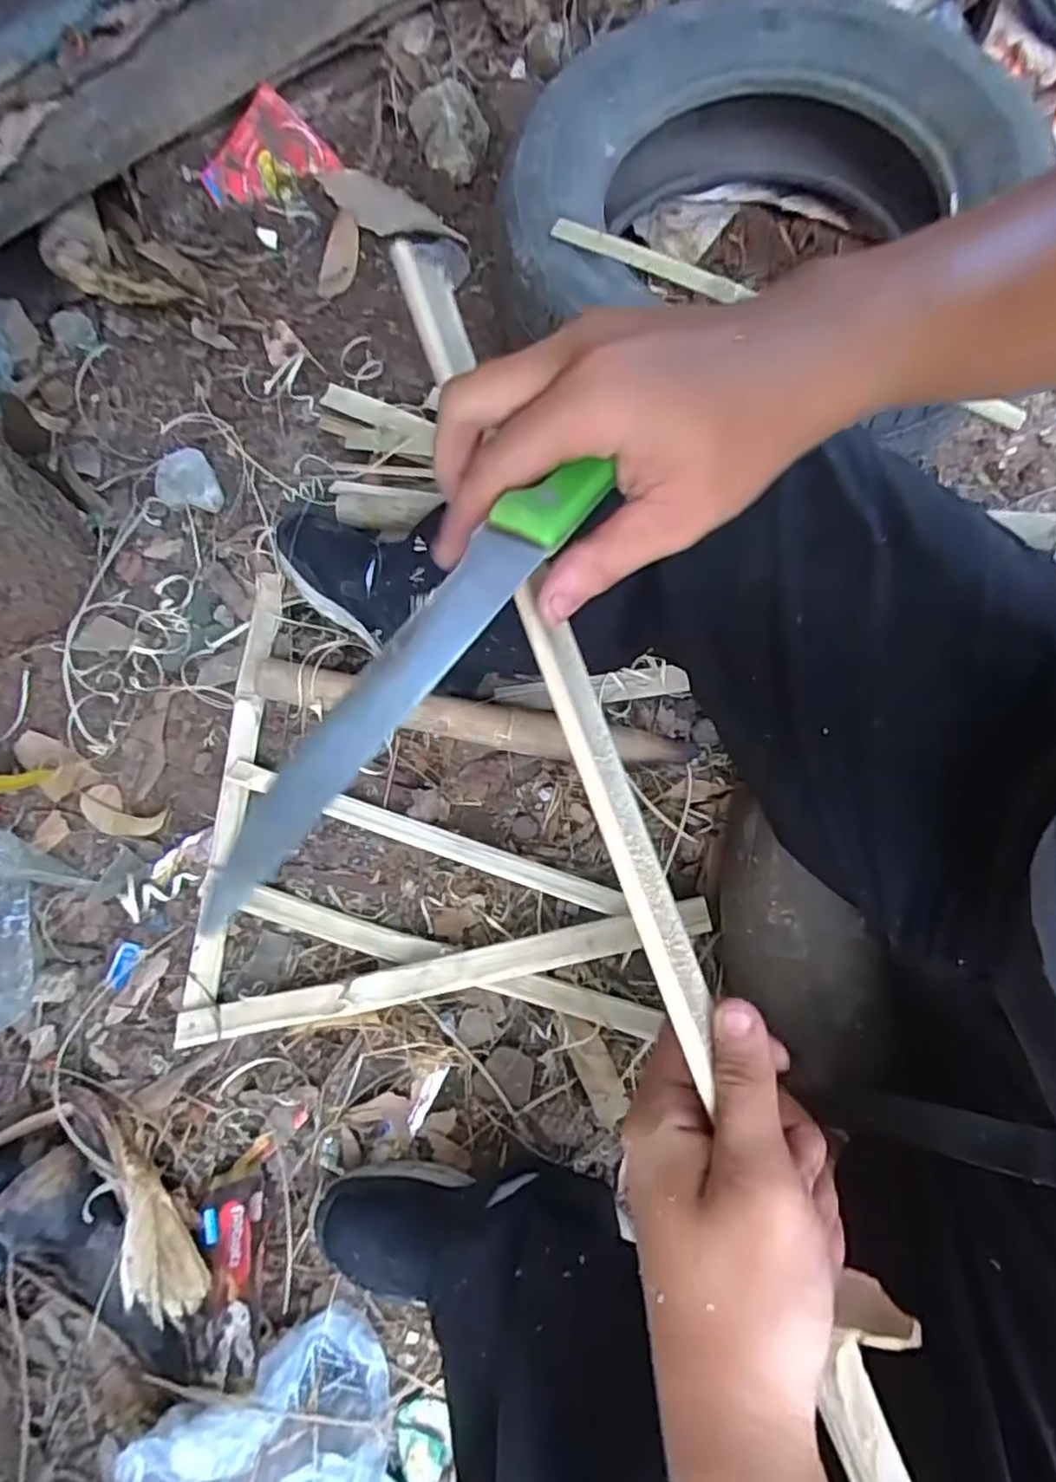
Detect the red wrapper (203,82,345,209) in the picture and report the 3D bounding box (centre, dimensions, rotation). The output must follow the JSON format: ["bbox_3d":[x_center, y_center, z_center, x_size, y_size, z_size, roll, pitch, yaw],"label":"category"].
[{"bbox_3d":[-0.362,-0.794,0.946,0.163,0.020,0.107,-35,118,15],"label":"red wrapper"}]

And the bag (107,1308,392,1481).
[{"bbox_3d":[-0.229,0.565,0.514,0.249,0.099,0.125,-25,75,-8],"label":"bag"}]

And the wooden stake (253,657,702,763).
[{"bbox_3d":[-0.063,-0.023,0.719,0.465,0.045,0.049,12,73,3],"label":"wooden stake"}]

